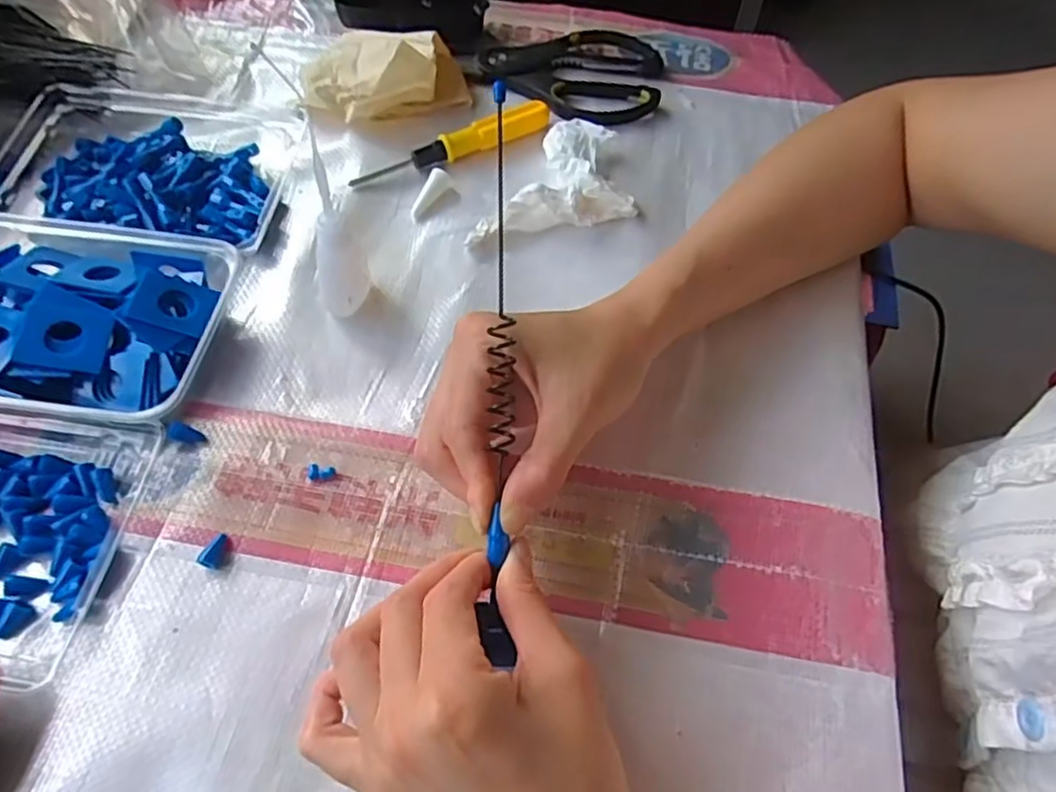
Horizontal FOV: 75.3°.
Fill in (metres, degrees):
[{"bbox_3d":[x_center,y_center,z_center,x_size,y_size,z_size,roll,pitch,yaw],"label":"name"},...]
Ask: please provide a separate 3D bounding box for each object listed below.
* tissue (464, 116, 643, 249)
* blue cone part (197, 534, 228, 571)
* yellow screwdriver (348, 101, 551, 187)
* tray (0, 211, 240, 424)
[{"bbox_3d":[0.007,-0.140,0.436,0.105,0.027,0.080,-12,60,-8],"label":"tissue"},{"bbox_3d":[-0.147,0.072,0.322,0.012,0.004,0.016,11,60,5],"label":"blue cone part"},{"bbox_3d":[-0.049,-0.167,0.455,0.140,0.016,0.017,-25,63,-15],"label":"yellow screwdriver"},{"bbox_3d":[-0.245,-0.038,0.363,0.161,0.037,0.115,7,59,3],"label":"tray"}]

